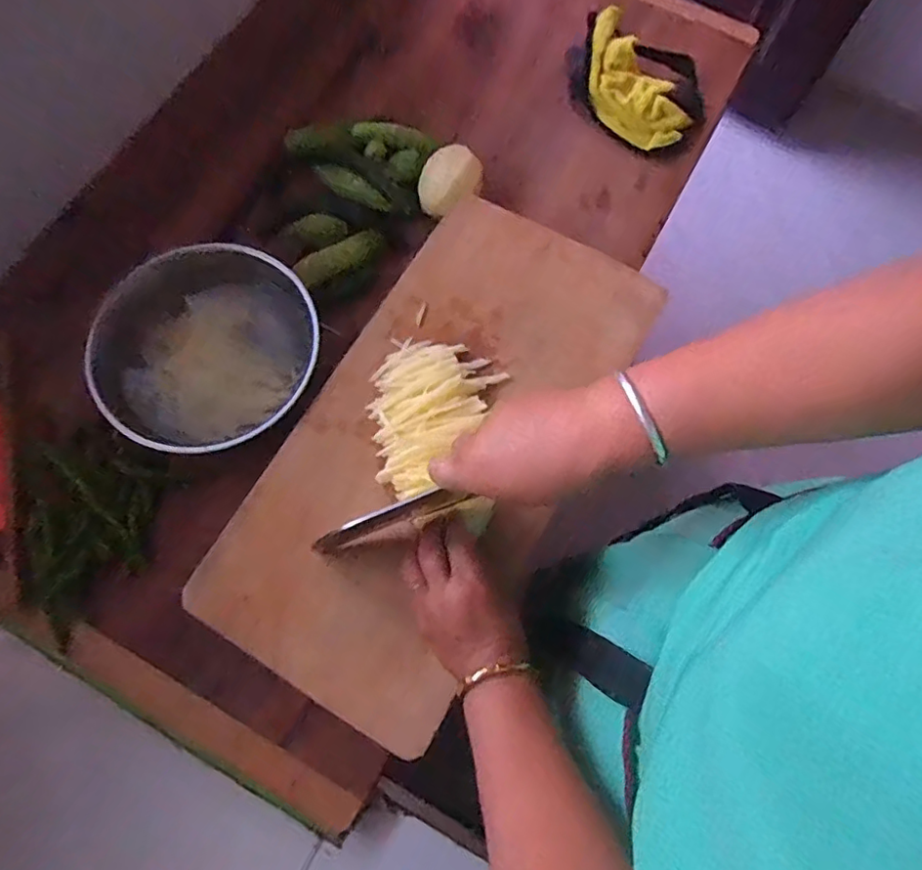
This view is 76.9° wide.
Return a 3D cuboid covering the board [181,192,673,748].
[{"bbox_3d":[-0.017,-0.002,0.517,0.230,0.029,0.467,29,72,8],"label":"board"}]

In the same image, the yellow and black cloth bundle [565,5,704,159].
[{"bbox_3d":[0.210,-0.425,0.700,0.179,0.046,0.146,28,72,8],"label":"yellow and black cloth bundle"}]

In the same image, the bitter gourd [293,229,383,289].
[{"bbox_3d":[-0.124,-0.186,0.604,0.096,0.021,0.024,-35,75,-12],"label":"bitter gourd"}]

